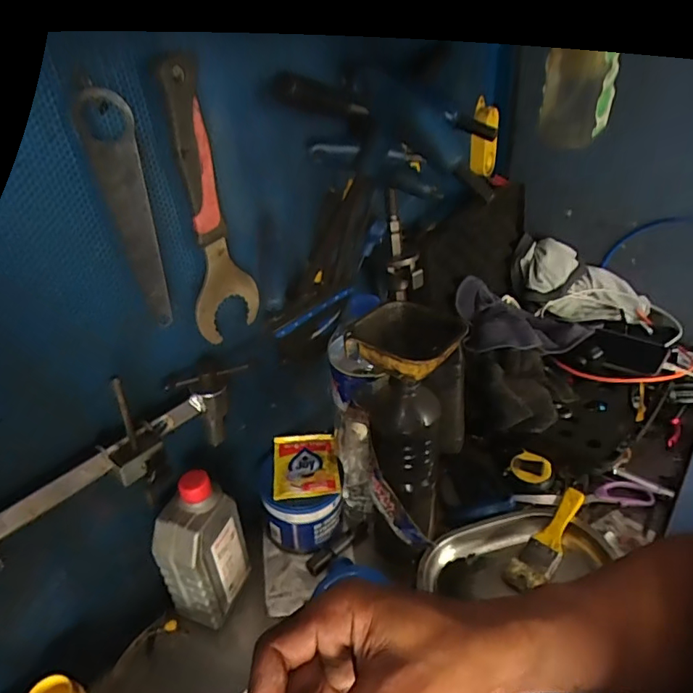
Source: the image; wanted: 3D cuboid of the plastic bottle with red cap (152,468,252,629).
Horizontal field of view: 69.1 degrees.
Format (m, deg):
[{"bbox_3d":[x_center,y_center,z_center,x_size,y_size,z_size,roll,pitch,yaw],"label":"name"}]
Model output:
[{"bbox_3d":[-0.151,0.210,0.534,0.054,0.168,0.087,10,37,21],"label":"plastic bottle with red cap"}]

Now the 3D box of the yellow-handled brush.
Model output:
[{"bbox_3d":[0.241,0.224,0.592,0.039,0.013,0.141,26,57,37],"label":"yellow-handled brush"}]

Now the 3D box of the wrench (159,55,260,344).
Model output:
[{"bbox_3d":[-0.125,-0.118,0.451,0.010,0.237,0.067,21,42,33],"label":"wrench"}]

